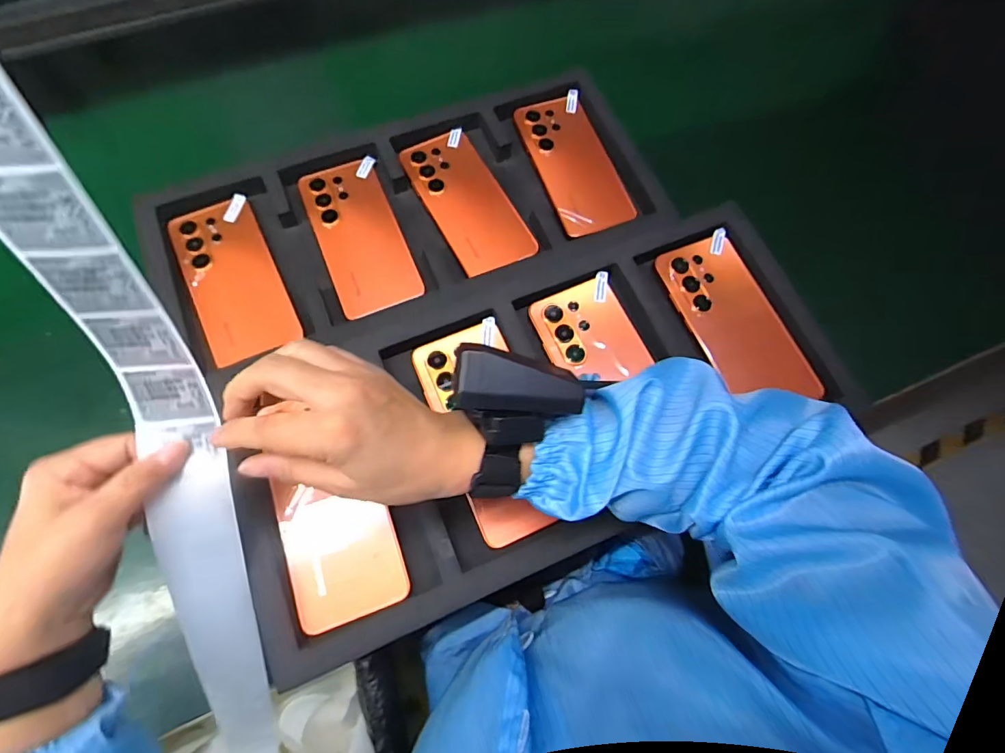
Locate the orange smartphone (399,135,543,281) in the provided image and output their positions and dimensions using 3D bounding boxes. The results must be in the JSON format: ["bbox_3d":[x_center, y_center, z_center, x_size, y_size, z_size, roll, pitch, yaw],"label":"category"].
[{"bbox_3d":[-0.036,-0.179,0.474,0.077,0.006,0.168,-27,74,-11],"label":"orange smartphone"}]

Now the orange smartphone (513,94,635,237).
[{"bbox_3d":[0.078,-0.228,0.496,0.077,0.014,0.180,-18,73,-8],"label":"orange smartphone"}]

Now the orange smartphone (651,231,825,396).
[{"bbox_3d":[0.205,-0.049,0.416,0.079,0.016,0.161,-20,80,-13],"label":"orange smartphone"}]

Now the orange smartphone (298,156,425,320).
[{"bbox_3d":[-0.140,-0.139,0.458,0.079,0.009,0.169,-21,73,-9],"label":"orange smartphone"}]

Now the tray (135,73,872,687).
[{"bbox_3d":[-0.022,-0.072,0.421,0.489,0.043,0.455,-25,74,-10],"label":"tray"}]

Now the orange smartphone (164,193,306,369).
[{"bbox_3d":[-0.252,-0.093,0.437,0.078,0.008,0.166,-25,74,-10],"label":"orange smartphone"}]

